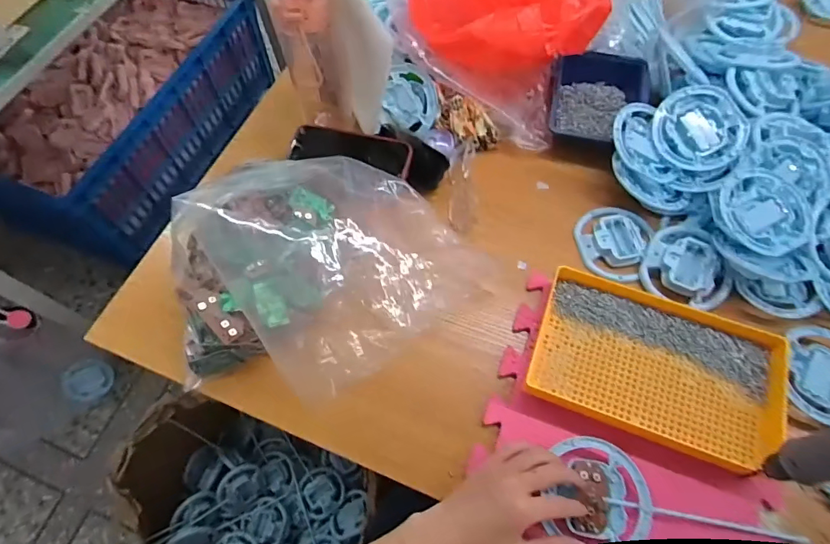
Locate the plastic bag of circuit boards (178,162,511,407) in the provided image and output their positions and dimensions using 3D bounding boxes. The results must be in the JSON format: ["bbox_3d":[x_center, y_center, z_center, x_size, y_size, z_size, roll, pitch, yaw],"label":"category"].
[{"bbox_3d":[-0.100,-0.019,0.536,0.337,0.085,0.257,-26,66,-11],"label":"plastic bag of circuit boards"}]

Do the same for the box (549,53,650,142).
[{"bbox_3d":[0.255,-0.244,0.666,0.128,0.055,0.137,9,64,5],"label":"box"}]

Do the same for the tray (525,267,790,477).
[{"bbox_3d":[0.259,0.104,0.511,0.258,0.037,0.156,18,66,9],"label":"tray"}]

